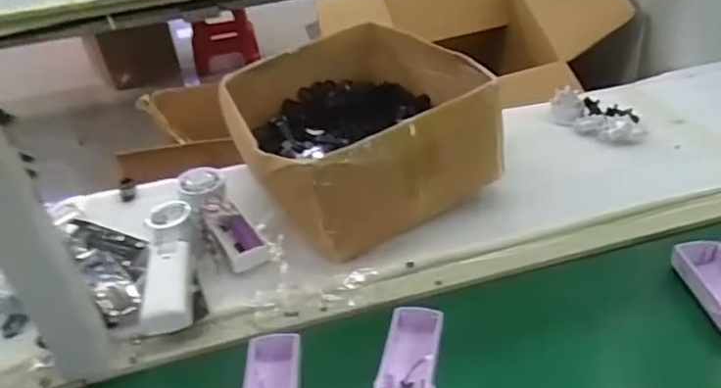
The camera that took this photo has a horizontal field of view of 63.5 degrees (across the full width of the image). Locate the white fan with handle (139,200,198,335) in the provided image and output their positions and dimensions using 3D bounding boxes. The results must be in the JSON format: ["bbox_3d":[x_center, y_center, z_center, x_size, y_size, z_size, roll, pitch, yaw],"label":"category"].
[{"bbox_3d":[-0.202,0.074,0.618,0.048,0.030,0.158,-10,46,-4],"label":"white fan with handle"}]

